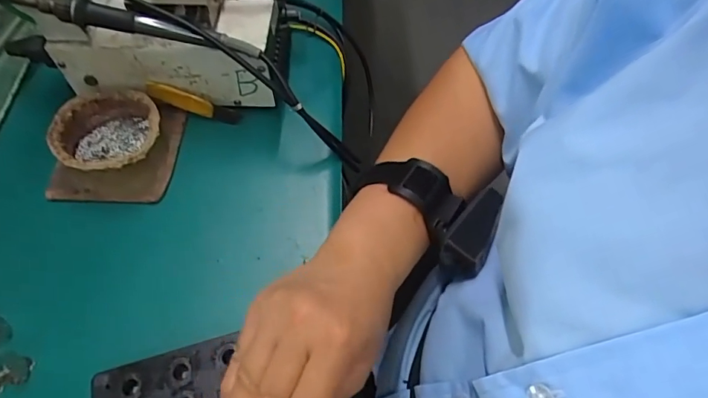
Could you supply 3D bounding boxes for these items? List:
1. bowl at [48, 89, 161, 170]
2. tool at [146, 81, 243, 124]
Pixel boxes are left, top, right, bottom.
[{"bbox_3d":[-0.199,-0.050,0.397,0.080,0.036,0.083,0,59,0],"label":"bowl"},{"bbox_3d":[-0.140,-0.085,0.424,0.082,0.017,0.011,18,58,-12],"label":"tool"}]

